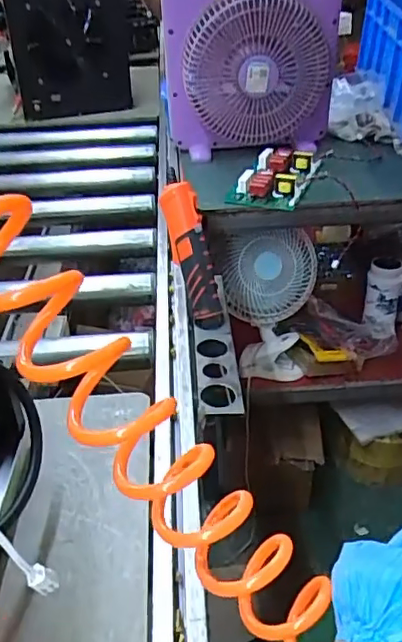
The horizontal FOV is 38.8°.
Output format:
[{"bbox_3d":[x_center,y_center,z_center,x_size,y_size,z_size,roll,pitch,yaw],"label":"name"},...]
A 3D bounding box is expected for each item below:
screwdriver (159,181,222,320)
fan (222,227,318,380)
[{"bbox_3d":[-0.012,-0.088,0.764,0.044,0.192,0.041,-19,10,-21],"label":"screwdriver"},{"bbox_3d":[0.135,-0.037,1.159,0.170,0.310,0.112,9,37,15],"label":"fan"}]

